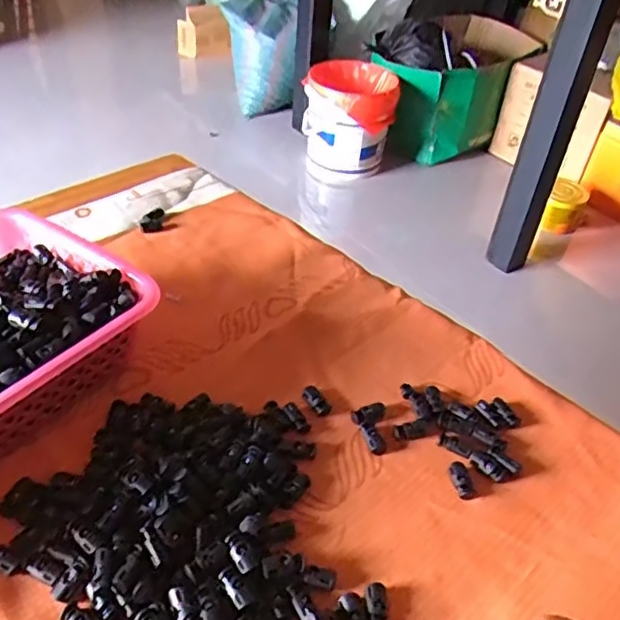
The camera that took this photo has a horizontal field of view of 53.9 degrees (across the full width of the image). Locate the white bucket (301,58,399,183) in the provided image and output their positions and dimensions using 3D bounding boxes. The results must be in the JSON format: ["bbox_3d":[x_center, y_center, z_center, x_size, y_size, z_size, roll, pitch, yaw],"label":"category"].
[{"bbox_3d":[0.104,-0.529,1.752,0.240,0.306,0.240,3,41,-3],"label":"white bucket"}]

